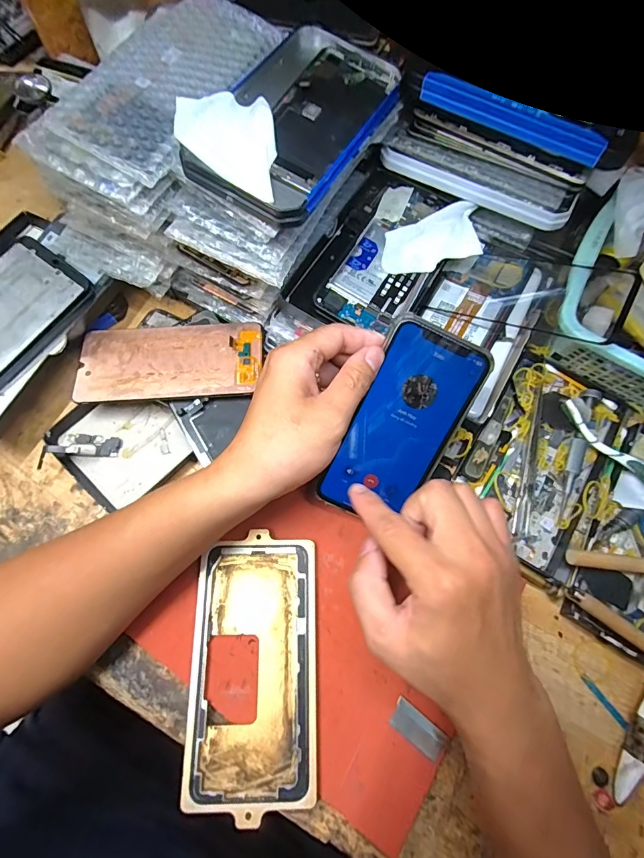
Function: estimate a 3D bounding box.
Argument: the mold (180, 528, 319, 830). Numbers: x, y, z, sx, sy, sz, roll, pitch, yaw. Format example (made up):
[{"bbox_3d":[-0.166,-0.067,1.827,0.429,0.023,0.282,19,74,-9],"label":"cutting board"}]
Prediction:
[{"bbox_3d":[-0.045,0.159,0.278,0.084,0.012,0.162,1,72,-1],"label":"mold"}]

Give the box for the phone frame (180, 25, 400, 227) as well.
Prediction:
[{"bbox_3d":[-0.016,-0.218,0.283,0.093,0.017,0.170,30,74,8],"label":"phone frame"}]

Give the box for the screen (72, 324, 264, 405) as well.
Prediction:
[{"bbox_3d":[-0.123,-0.055,0.334,0.148,0.004,0.069,-4,68,-2],"label":"screen"}]

